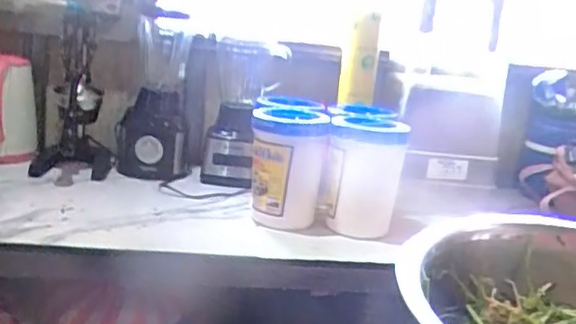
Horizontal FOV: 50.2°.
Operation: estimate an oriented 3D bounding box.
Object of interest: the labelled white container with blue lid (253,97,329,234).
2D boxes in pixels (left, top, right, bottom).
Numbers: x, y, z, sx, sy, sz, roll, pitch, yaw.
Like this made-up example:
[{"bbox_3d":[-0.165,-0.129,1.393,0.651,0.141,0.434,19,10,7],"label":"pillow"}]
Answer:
[{"bbox_3d":[-0.004,0.003,1.298,0.154,0.235,0.196,5,14,0],"label":"labelled white container with blue lid"}]

